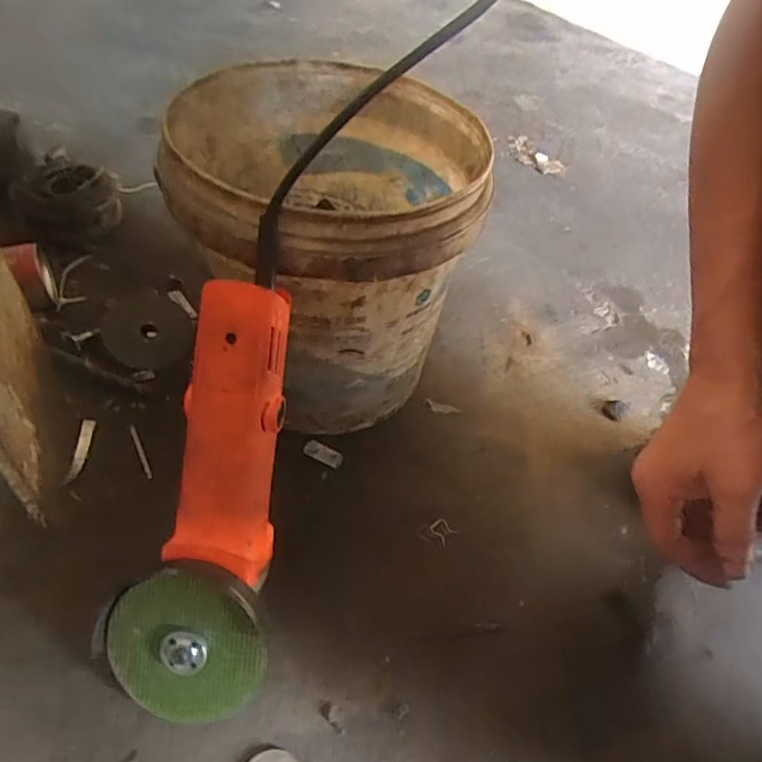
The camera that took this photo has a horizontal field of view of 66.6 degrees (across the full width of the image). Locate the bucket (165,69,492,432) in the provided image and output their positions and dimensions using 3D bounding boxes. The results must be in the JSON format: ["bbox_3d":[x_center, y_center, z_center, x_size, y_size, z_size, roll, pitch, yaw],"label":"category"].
[{"bbox_3d":[-0.046,-0.105,0.537,0.233,0.270,0.250,4,47,-4],"label":"bucket"}]

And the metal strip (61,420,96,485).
[{"bbox_3d":[-0.266,0.062,0.515,0.010,0.007,0.070,-1,48,-6],"label":"metal strip"}]

